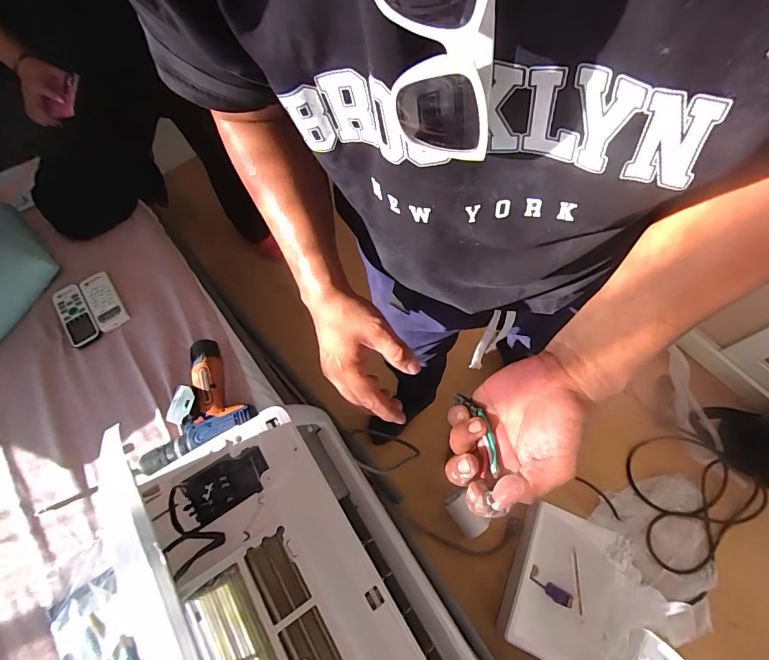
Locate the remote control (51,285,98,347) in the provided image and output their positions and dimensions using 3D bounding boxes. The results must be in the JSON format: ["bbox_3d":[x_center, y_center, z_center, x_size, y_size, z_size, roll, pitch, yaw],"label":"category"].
[{"bbox_3d":[-0.606,-0.031,0.779,0.057,0.013,0.124,-31,69,-11],"label":"remote control"}]

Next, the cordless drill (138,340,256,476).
[{"bbox_3d":[-0.349,0.129,0.715,0.201,0.051,0.190,-26,68,-9],"label":"cordless drill"}]

